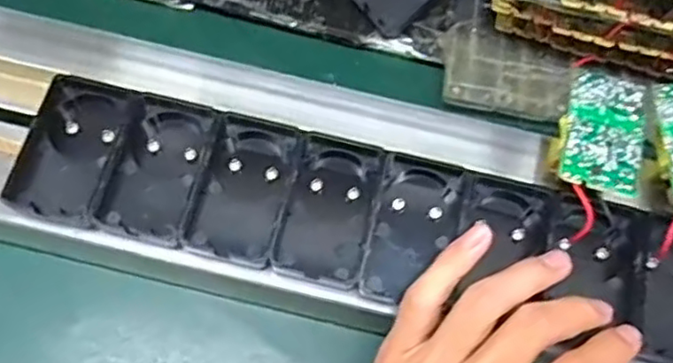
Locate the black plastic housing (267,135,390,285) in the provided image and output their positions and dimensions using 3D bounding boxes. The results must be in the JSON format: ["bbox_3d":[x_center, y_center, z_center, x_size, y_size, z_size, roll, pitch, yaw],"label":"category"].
[{"bbox_3d":[-0.004,0.014,0.319,0.043,0.017,0.068,14,68,3],"label":"black plastic housing"}]

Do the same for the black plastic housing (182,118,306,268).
[{"bbox_3d":[-0.045,0.005,0.317,0.040,0.018,0.071,16,68,4],"label":"black plastic housing"}]

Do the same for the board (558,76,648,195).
[{"bbox_3d":[0.131,-0.020,0.326,0.037,0.027,0.063,16,68,3],"label":"board"}]

